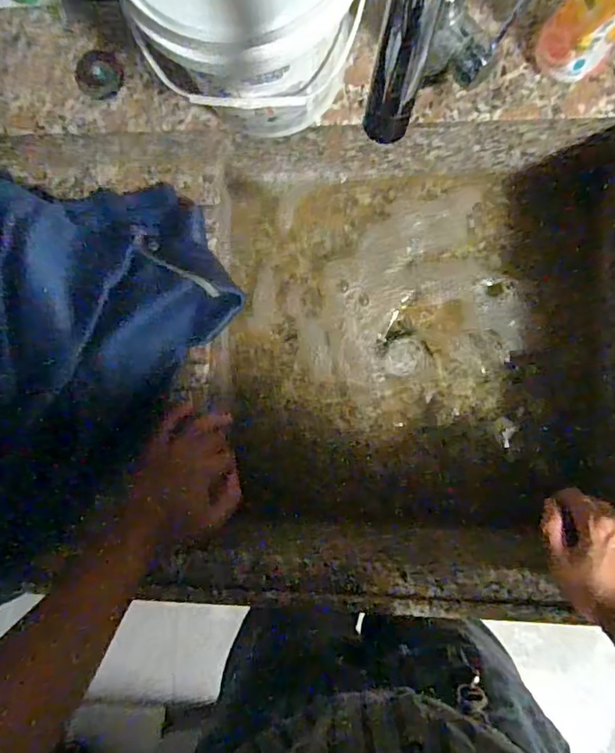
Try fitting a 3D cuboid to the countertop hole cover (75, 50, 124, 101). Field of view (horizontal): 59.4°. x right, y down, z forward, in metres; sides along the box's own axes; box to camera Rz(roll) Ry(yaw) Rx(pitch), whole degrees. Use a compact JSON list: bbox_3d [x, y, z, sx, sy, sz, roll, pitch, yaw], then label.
[{"bbox_3d":[-0.208,-0.302,0.539,0.053,0.005,0.044,29,92,5],"label":"countertop hole cover"}]

